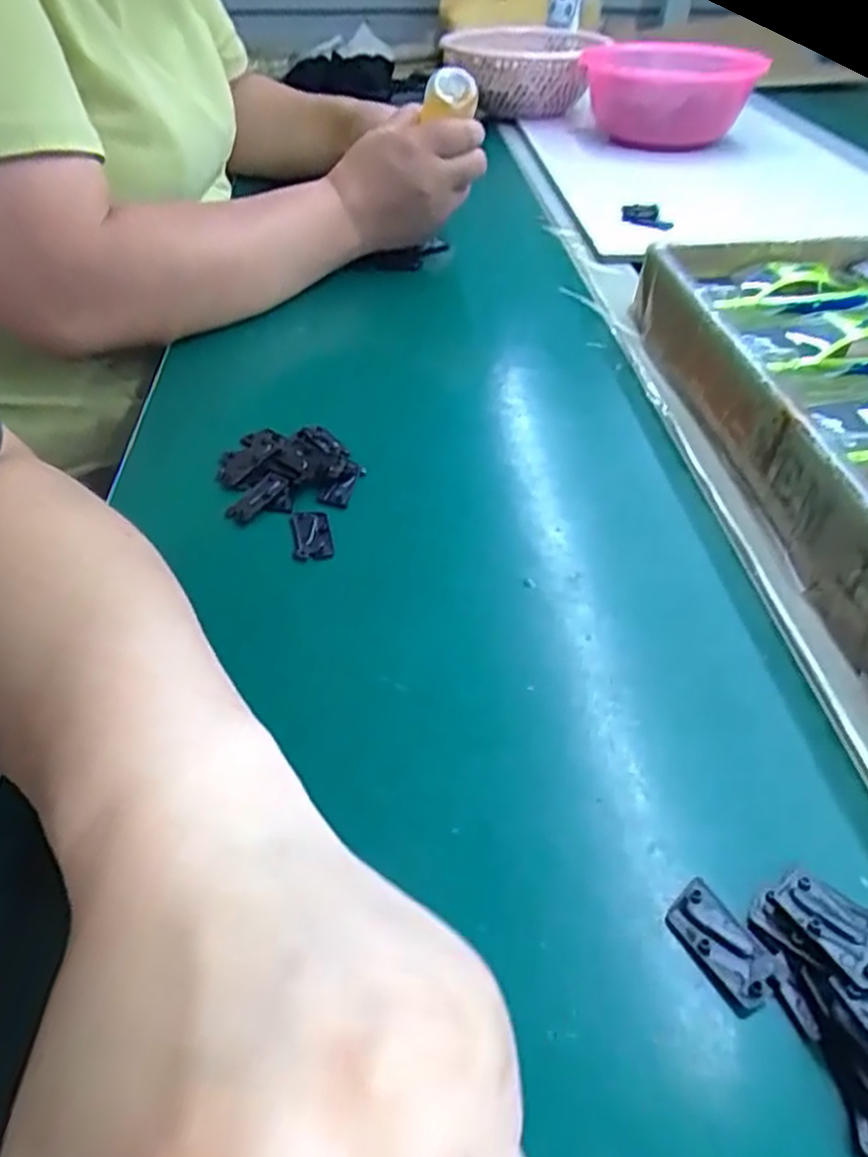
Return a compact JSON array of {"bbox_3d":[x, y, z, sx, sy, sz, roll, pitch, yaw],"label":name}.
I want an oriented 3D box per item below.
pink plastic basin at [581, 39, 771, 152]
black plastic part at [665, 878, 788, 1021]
[{"bbox_3d":[0.240,-0.488,0.783,0.176,0.099,0.176,7,43,9],"label":"pink plastic basin"},{"bbox_3d":[0.083,0.105,0.219,0.021,0.004,0.033,-27,48,-25],"label":"black plastic part"}]

